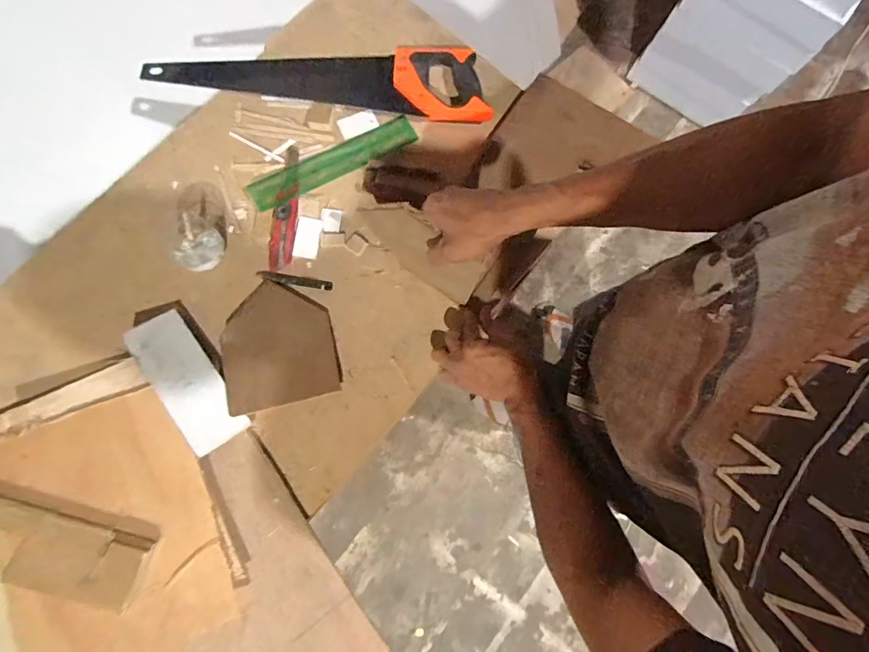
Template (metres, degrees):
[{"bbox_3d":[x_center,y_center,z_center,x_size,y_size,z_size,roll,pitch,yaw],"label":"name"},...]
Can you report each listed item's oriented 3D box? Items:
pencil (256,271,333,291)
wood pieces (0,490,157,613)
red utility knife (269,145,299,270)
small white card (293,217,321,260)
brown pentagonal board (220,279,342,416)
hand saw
[{"bbox_3d":[-0.192,-0.063,0.602,0.102,0.007,0.014,9,80,1],"label":"pencil"},{"bbox_3d":[-0.415,0.232,0.463,0.215,0.008,0.072,19,63,-3],"label":"wood pieces"},{"bbox_3d":[-0.207,-0.169,0.617,0.033,0.011,0.187,3,80,0],"label":"red utility knife"},{"bbox_3d":[-0.176,-0.123,0.605,0.033,0.004,0.059,6,80,1],"label":"small white card"},{"bbox_3d":[-0.203,0.021,0.569,0.136,0.007,0.158,-12,73,-12],"label":"brown pentagonal board"},{"bbox_3d":[-0.179,-0.391,0.667,0.523,0.031,0.124,6,80,1],"label":"hand saw"}]

